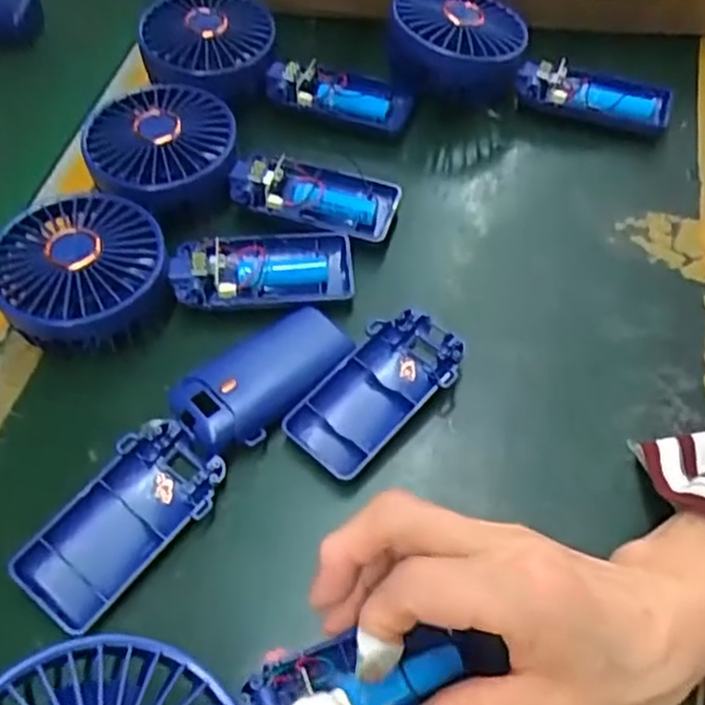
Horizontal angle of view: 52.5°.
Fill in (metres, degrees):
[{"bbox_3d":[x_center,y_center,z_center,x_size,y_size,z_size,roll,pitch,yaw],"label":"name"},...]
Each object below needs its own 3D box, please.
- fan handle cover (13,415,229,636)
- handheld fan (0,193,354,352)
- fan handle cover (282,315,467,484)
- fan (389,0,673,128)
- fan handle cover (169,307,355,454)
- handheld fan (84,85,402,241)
[{"bbox_3d":[-0.102,0.075,0.320,0.049,0.019,0.091,32,64,20],"label":"fan handle cover"},{"bbox_3d":[-0.093,-0.044,0.383,0.180,0.035,0.086,-1,56,-15],"label":"handheld fan"},{"bbox_3d":[0.012,0.019,0.351,0.090,0.018,0.046,-39,64,-20],"label":"fan handle cover"},{"bbox_3d":[0.111,-0.183,0.461,0.181,0.045,0.081,18,59,-1],"label":"fan"},{"bbox_3d":[-0.041,0.013,0.351,0.088,0.021,0.043,-36,63,-19],"label":"fan handle cover"},{"bbox_3d":[-0.063,-0.104,0.419,0.176,0.030,0.080,17,59,-3],"label":"handheld fan"}]

